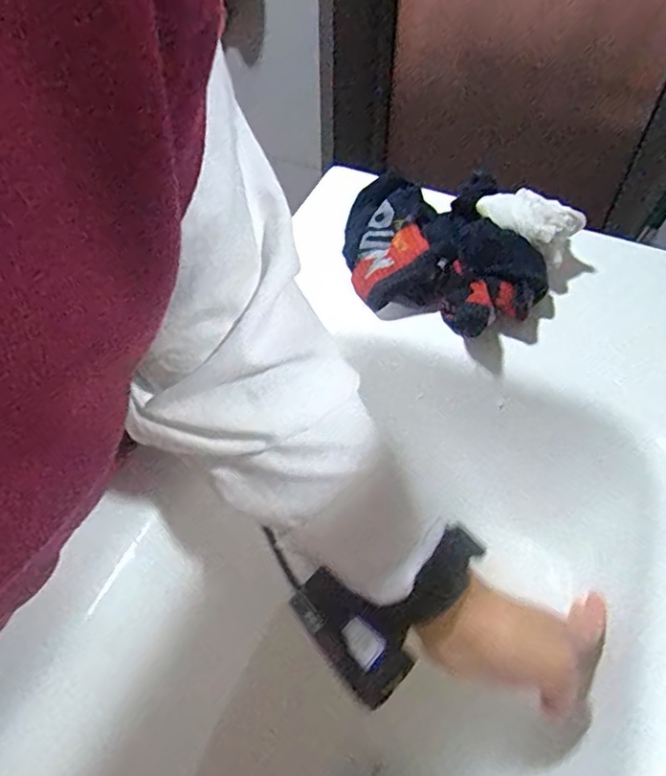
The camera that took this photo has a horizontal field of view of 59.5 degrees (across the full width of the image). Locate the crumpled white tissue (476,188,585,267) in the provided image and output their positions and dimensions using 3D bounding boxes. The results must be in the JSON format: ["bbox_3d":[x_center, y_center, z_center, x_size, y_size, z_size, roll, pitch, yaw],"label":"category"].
[{"bbox_3d":[0.150,-0.133,0.452,0.075,0.018,0.041,33,60,23],"label":"crumpled white tissue"}]

